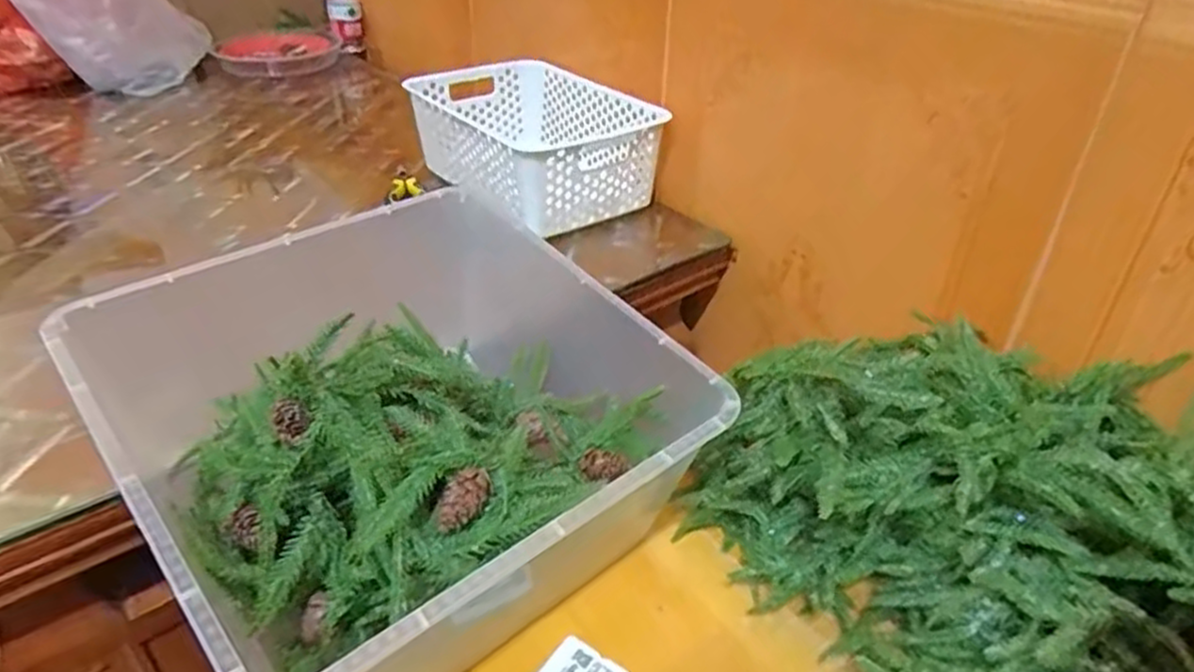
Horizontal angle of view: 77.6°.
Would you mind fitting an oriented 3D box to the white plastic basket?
[{"bbox_3d":[-0.078,-0.232,0.921,0.219,0.121,0.324,-18,39,-25],"label":"white plastic basket"}]

